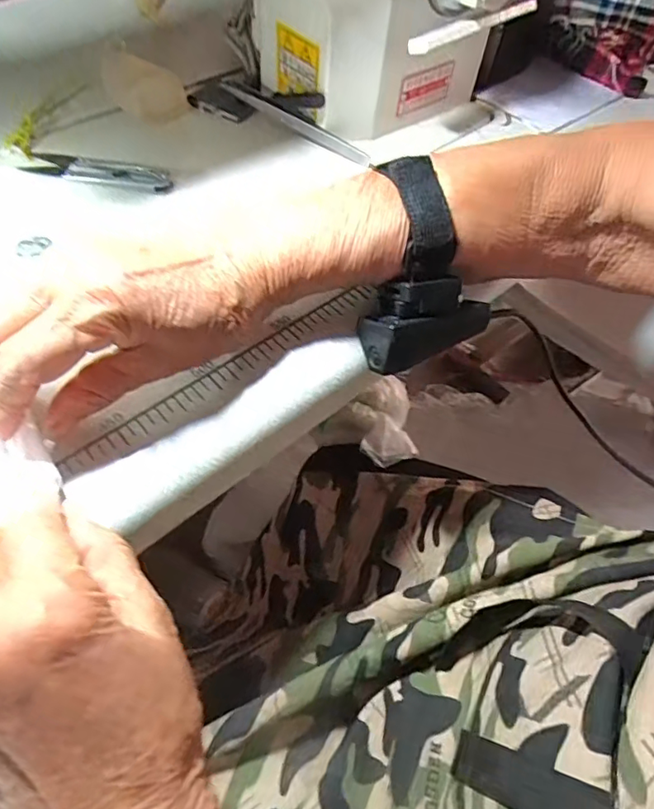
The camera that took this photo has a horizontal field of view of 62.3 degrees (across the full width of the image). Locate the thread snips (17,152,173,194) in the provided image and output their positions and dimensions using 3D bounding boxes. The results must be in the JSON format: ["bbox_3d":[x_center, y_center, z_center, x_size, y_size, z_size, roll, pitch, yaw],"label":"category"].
[{"bbox_3d":[-0.149,-0.154,0.354,0.098,0.008,0.026,12,55,4],"label":"thread snips"}]

